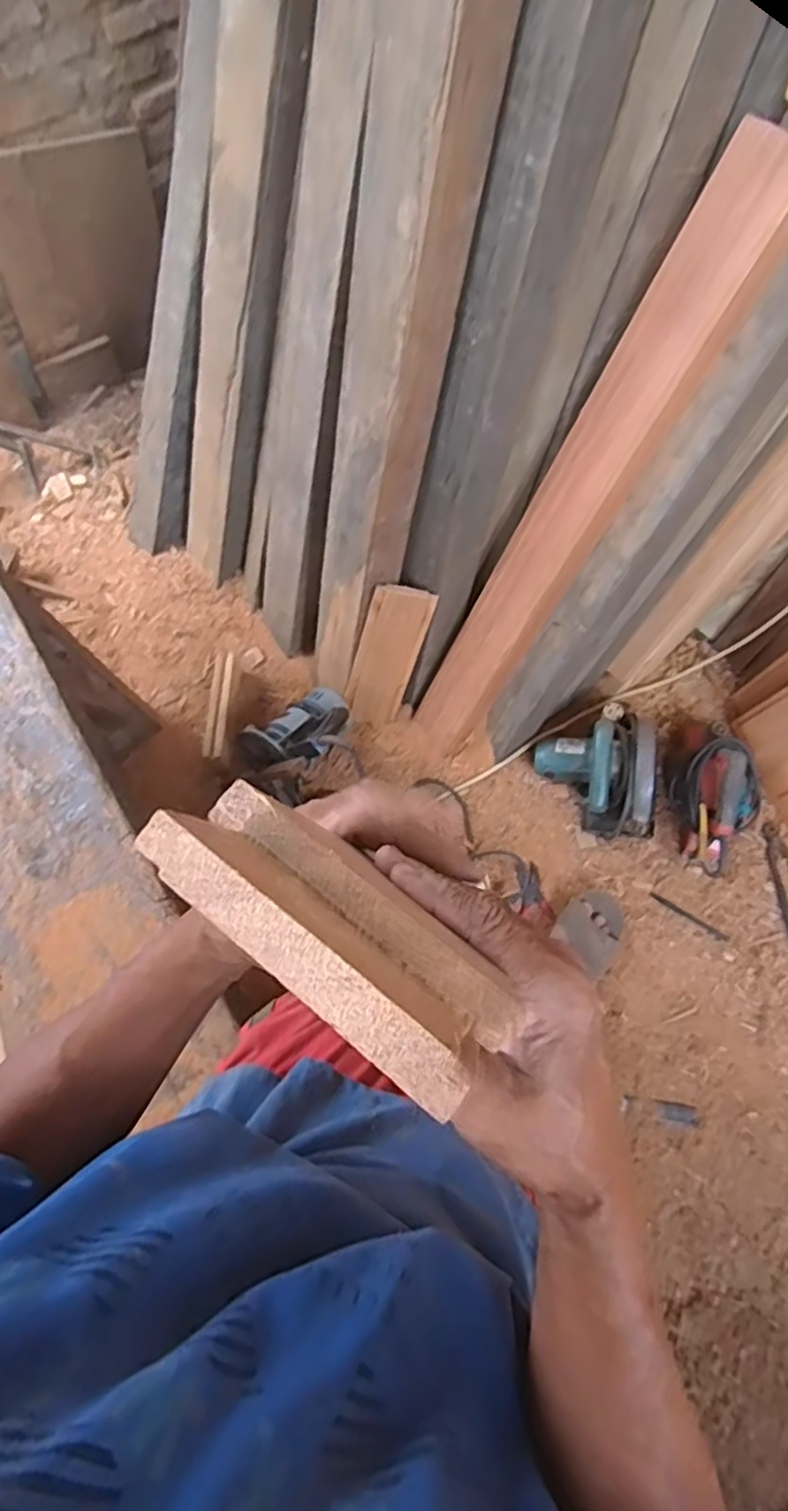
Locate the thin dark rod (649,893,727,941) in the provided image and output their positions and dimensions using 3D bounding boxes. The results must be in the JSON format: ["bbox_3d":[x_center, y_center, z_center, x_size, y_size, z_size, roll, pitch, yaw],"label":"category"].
[{"bbox_3d":[0.534,0.290,1.276,0.146,0.013,0.012,33,72,14],"label":"thin dark rod"}]

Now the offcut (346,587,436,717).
[{"bbox_3d":[-0.012,-0.178,1.306,0.113,0.320,0.025,12,50,-10],"label":"offcut"}]

